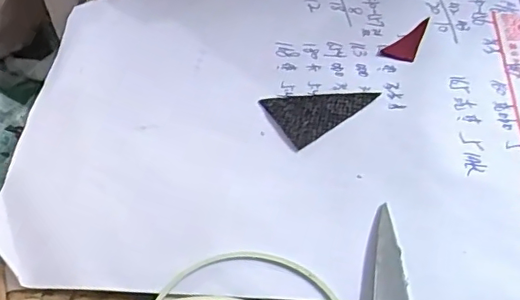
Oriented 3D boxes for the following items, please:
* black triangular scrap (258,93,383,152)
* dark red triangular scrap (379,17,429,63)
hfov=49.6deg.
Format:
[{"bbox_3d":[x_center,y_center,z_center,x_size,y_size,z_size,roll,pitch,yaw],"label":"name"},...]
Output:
[{"bbox_3d":[0.019,-0.015,0.188,0.031,0.005,0.021,-30,59,-17],"label":"black triangular scrap"},{"bbox_3d":[0.052,-0.040,0.202,0.011,0.004,0.023,21,59,17],"label":"dark red triangular scrap"}]

